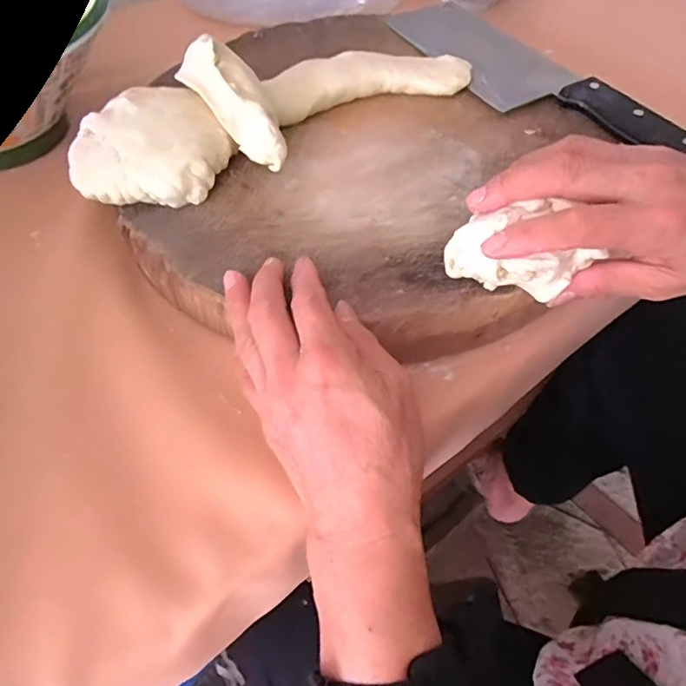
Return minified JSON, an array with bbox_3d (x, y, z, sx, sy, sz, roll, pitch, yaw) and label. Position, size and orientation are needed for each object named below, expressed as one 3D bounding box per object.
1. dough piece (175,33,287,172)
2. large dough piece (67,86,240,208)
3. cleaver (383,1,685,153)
[{"bbox_3d":[-0.064,-0.157,0.335,0.045,0.027,0.102,-31,80,-19],"label":"dough piece"},{"bbox_3d":[-0.122,-0.131,0.335,0.095,0.031,0.086,0,54,1],"label":"large dough piece"},{"bbox_3d":[0.136,-0.209,0.397,0.074,0.017,0.273,-28,58,-18],"label":"cleaver"}]

